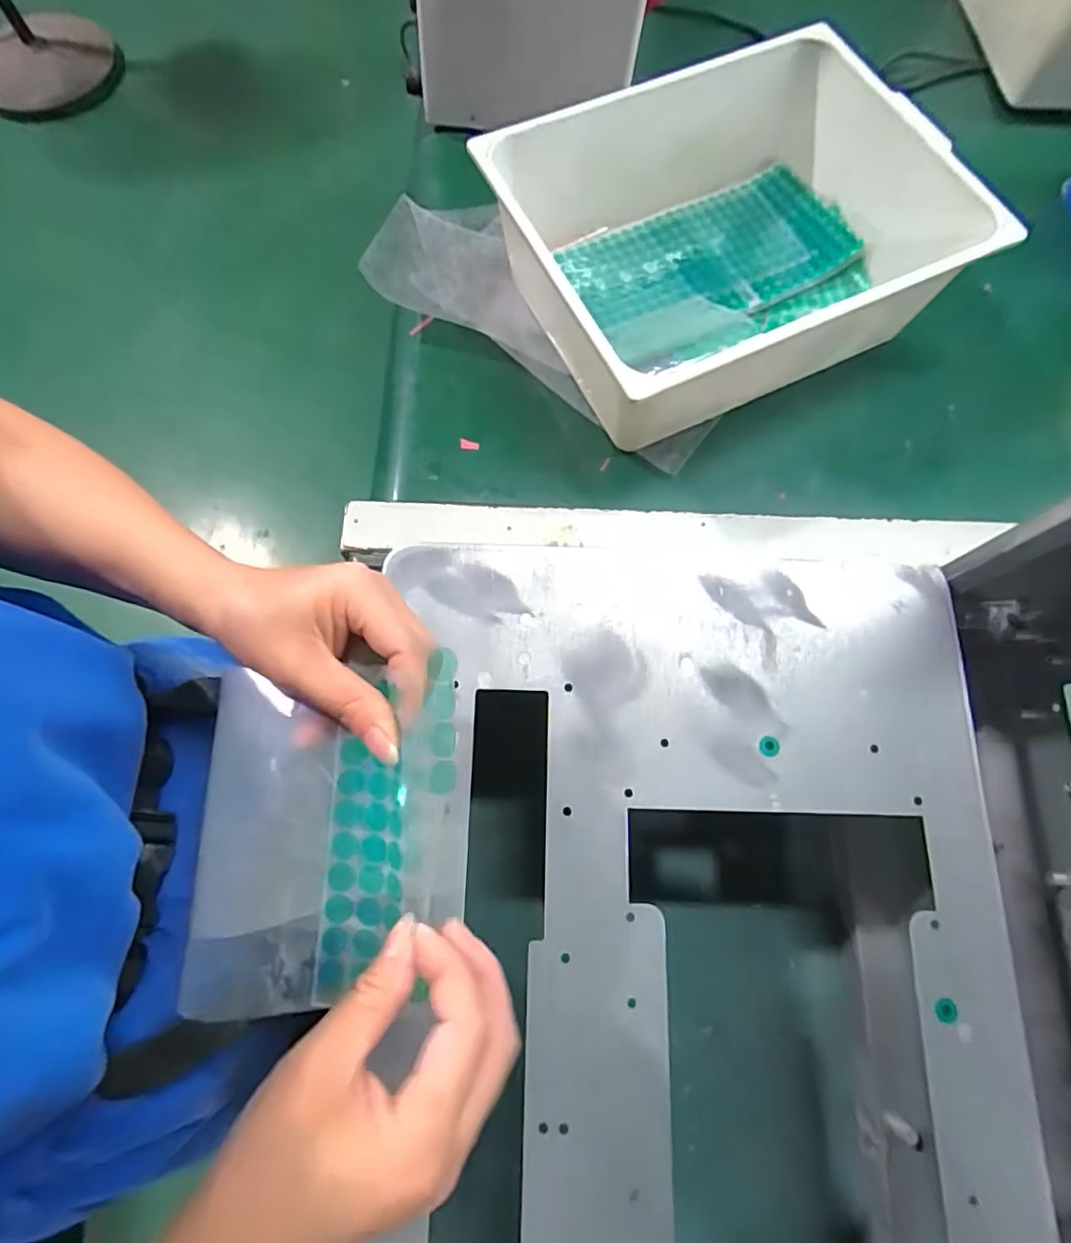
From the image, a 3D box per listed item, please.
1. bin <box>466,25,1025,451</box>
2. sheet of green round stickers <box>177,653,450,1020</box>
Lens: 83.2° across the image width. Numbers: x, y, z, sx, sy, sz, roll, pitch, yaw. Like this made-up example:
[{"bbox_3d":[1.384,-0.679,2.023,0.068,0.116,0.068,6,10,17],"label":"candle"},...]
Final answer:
[{"bbox_3d":[0.174,-0.340,0.531,0.376,0.118,0.287,-25,76,-6],"label":"bin"},{"bbox_3d":[-0.087,0.087,0.247,0.105,0.032,0.135,0,75,0],"label":"sheet of green round stickers"}]

